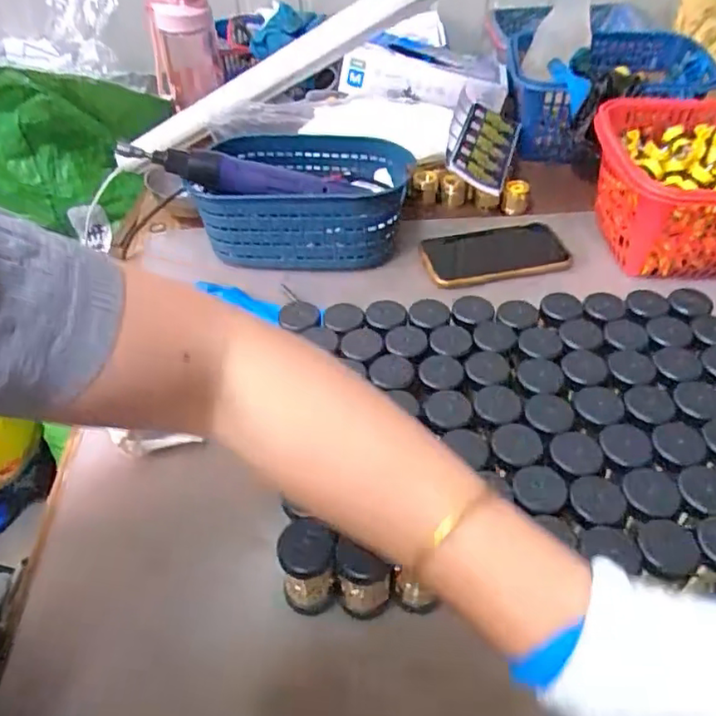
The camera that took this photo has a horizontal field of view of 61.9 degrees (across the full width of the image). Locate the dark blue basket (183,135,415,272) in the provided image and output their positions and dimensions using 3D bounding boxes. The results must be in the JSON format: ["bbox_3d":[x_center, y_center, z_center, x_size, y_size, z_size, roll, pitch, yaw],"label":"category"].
[{"bbox_3d":[-0.052,-0.174,0.655,0.212,0.079,0.144,4,47,6],"label":"dark blue basket"}]

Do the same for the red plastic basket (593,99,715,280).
[{"bbox_3d":[0.372,-0.178,0.622,0.227,0.102,0.199,0,47,2],"label":"red plastic basket"}]

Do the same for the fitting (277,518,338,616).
[{"bbox_3d":[-0.030,0.131,0.372,0.035,0.060,0.034,-5,47,-2],"label":"fitting"}]

